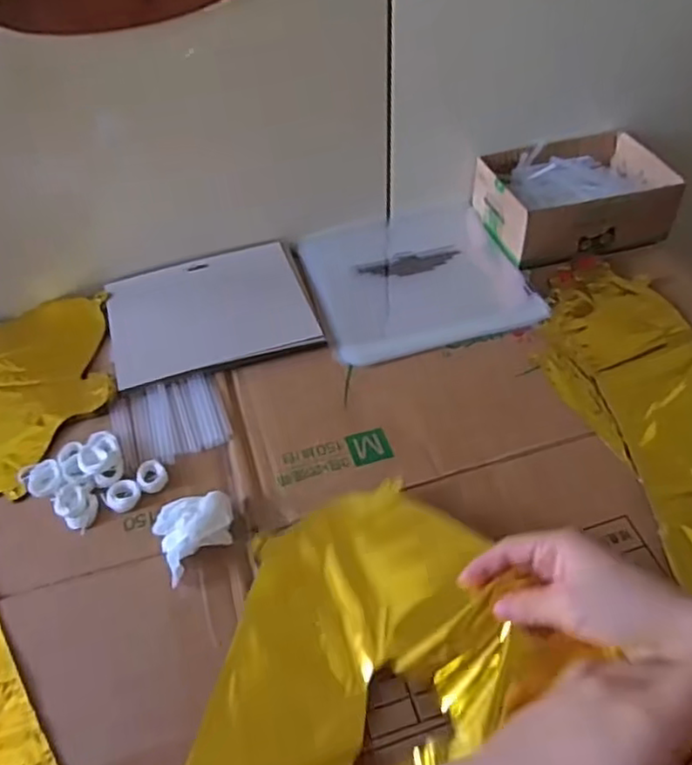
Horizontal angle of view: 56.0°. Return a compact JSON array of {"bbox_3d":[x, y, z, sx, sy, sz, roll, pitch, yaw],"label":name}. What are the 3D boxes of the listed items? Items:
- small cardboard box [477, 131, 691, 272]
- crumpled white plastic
[{"bbox_3d":[0.250,-0.203,0.714,0.191,0.067,0.138,-12,48,-9],"label":"small cardboard box"},{"bbox_3d":[-0.110,0.108,0.479,0.057,0.025,0.056,-23,51,-18],"label":"crumpled white plastic"}]

